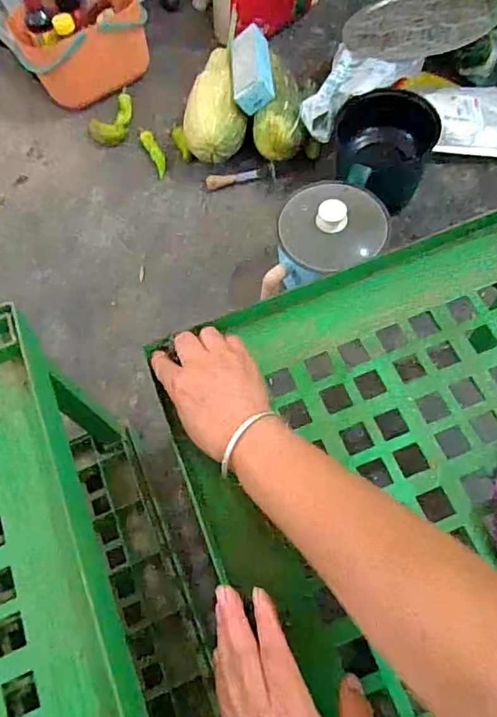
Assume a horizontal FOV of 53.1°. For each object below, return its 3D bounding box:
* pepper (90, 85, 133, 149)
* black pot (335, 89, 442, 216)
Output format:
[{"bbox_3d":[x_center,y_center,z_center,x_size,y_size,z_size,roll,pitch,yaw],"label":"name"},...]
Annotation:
[{"bbox_3d":[-0.297,-0.519,1.086,0.109,0.037,0.122,-20,65,-4],"label":"pepper"},{"bbox_3d":[0.234,-0.360,0.865,0.146,0.152,0.139,-2,65,4],"label":"black pot"}]

